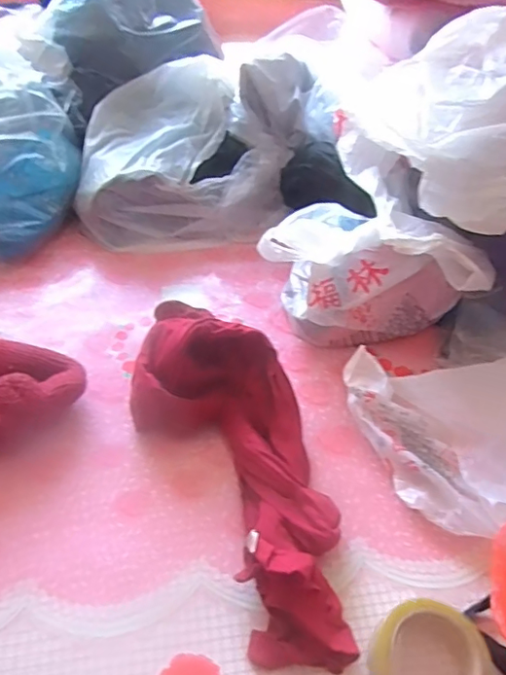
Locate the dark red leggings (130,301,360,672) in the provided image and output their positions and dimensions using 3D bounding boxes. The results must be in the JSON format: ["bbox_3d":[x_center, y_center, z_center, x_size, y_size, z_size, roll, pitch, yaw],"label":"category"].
[{"bbox_3d":[-0.001,0.136,0.584,0.172,0.120,0.384,-16,50,-20],"label":"dark red leggings"}]

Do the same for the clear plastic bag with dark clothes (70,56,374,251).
[{"bbox_3d":[-0.090,-0.325,0.942,0.408,0.213,0.273,0,48,-7],"label":"clear plastic bag with dark clothes"}]

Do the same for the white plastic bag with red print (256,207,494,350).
[{"bbox_3d":[0.165,-0.087,0.751,0.263,0.204,0.172,24,49,17],"label":"white plastic bag with red print"}]

